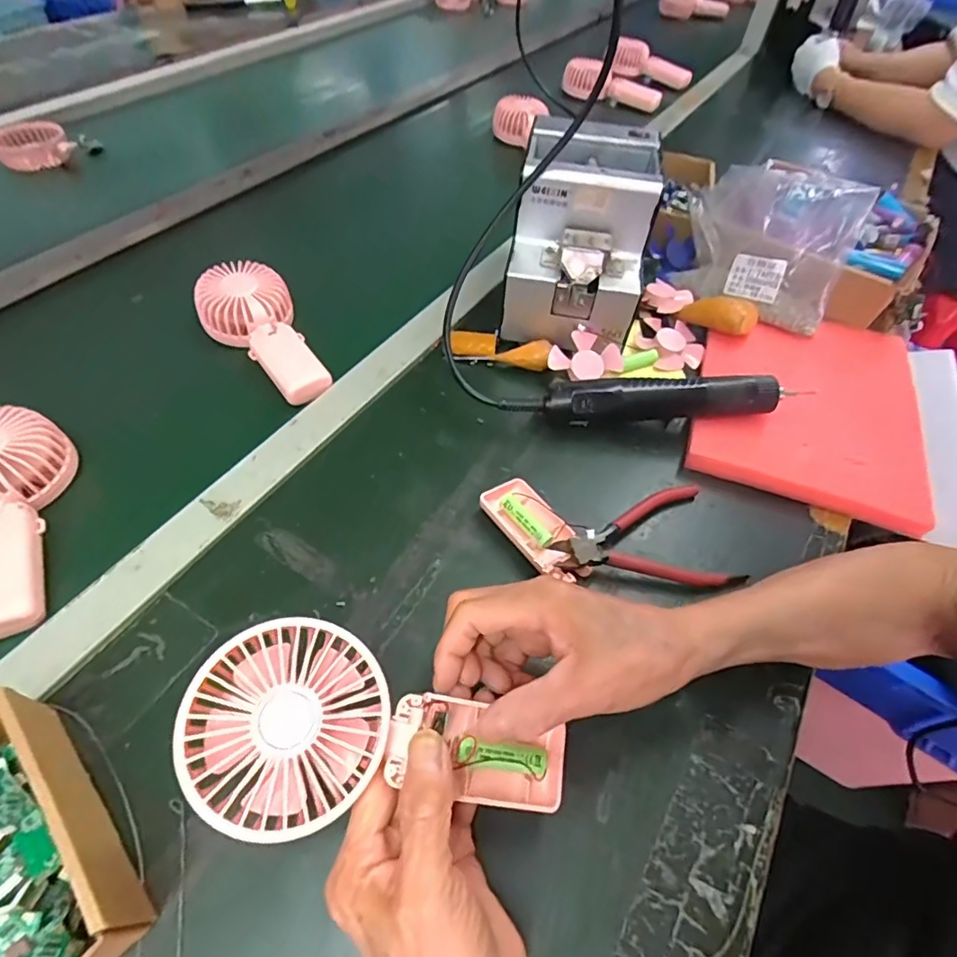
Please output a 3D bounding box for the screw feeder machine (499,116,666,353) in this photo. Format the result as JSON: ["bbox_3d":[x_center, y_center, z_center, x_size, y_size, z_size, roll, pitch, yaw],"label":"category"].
[{"bbox_3d":[0.101,-0.239,0.527,0.124,0.136,0.171,10,53,4],"label":"screw feeder machine"}]

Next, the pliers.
[{"bbox_3d":[0.123,0.052,0.400,0.128,0.017,0.081,-11,55,-12],"label":"pliers"}]

